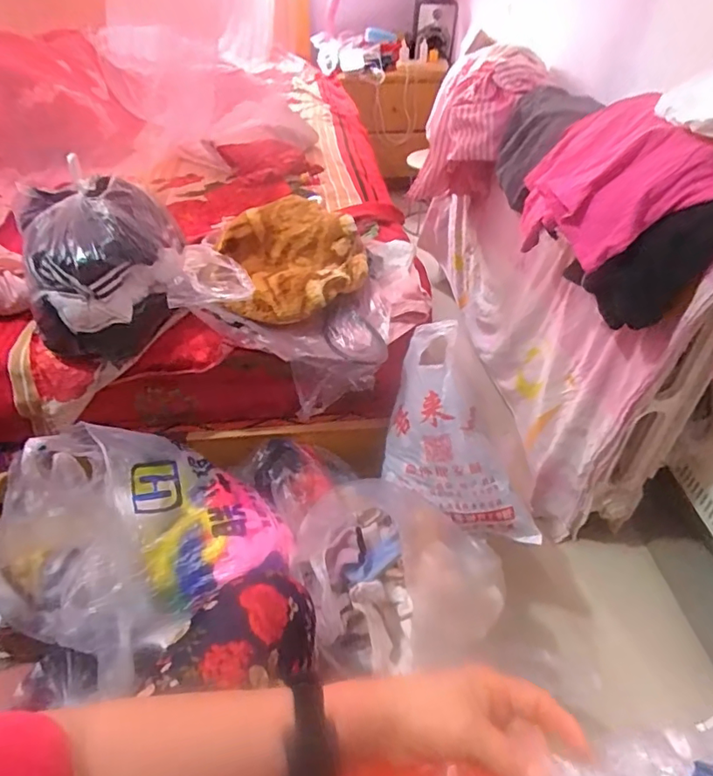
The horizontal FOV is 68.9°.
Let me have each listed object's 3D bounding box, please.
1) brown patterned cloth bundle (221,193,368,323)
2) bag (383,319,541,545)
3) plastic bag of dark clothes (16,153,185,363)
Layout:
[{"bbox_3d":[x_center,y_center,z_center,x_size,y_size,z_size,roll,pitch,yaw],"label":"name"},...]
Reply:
[{"bbox_3d":[-0.105,-0.224,0.878,0.227,0.046,0.269,-13,56,-3],"label":"brown patterned cloth bundle"},{"bbox_3d":[0.132,0.095,0.830,0.184,0.363,0.075,-21,2,17],"label":"bag"},{"bbox_3d":[-0.377,-0.176,0.788,0.212,0.211,0.185,-9,43,-10],"label":"plastic bag of dark clothes"}]

